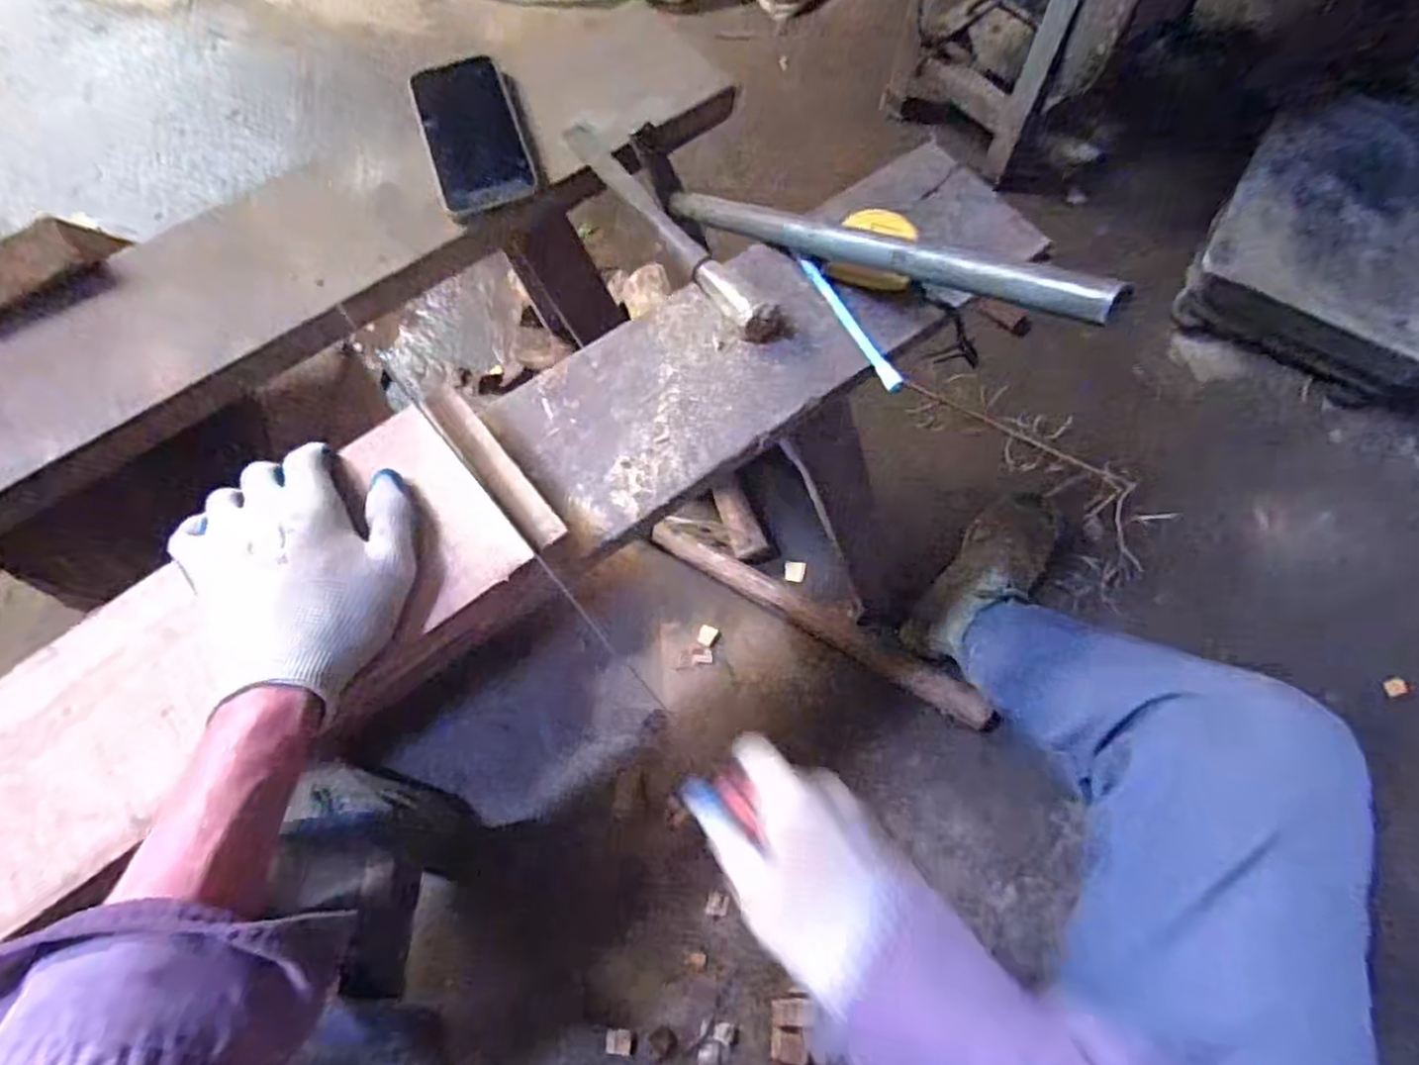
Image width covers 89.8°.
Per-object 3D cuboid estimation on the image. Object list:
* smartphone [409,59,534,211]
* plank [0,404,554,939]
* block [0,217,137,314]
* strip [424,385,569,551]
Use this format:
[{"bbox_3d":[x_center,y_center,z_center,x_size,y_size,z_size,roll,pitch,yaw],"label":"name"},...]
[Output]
[{"bbox_3d":[-0.193,-0.323,0.573,0.073,0.012,0.142,-21,77,0],"label":"smartphone"},{"bbox_3d":[-0.448,0.207,0.363,0.778,0.037,0.146,-35,72,-9],"label":"plank"},{"bbox_3d":[-0.520,-0.186,0.521,0.150,0.029,0.036,-37,72,-11],"label":"block"},{"bbox_3d":[-0.133,-0.043,0.434,0.021,0.011,0.129,-38,73,-11],"label":"strip"}]

